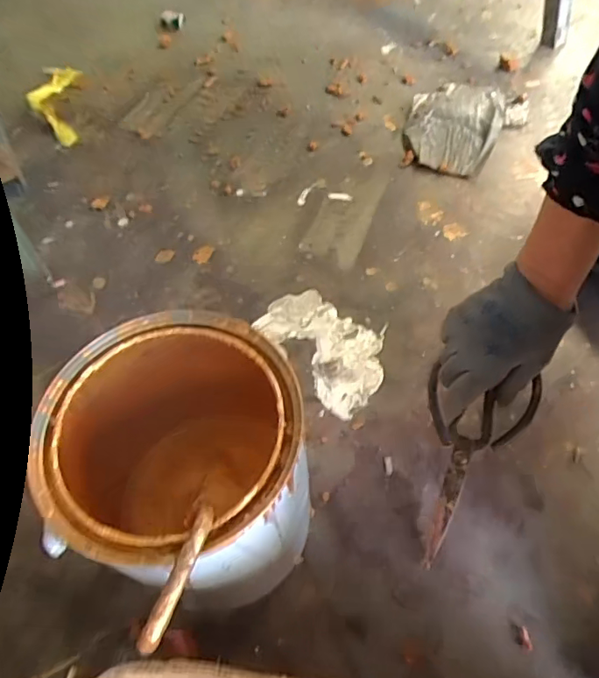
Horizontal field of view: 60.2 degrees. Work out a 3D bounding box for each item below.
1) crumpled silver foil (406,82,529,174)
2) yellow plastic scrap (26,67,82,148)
[{"bbox_3d":[0.244,-0.335,0.794,0.153,0.013,0.213,34,64,24],"label":"crumpled silver foil"},{"bbox_3d":[-0.419,-0.404,0.882,0.082,0.013,0.212,-10,56,-3],"label":"yellow plastic scrap"}]

